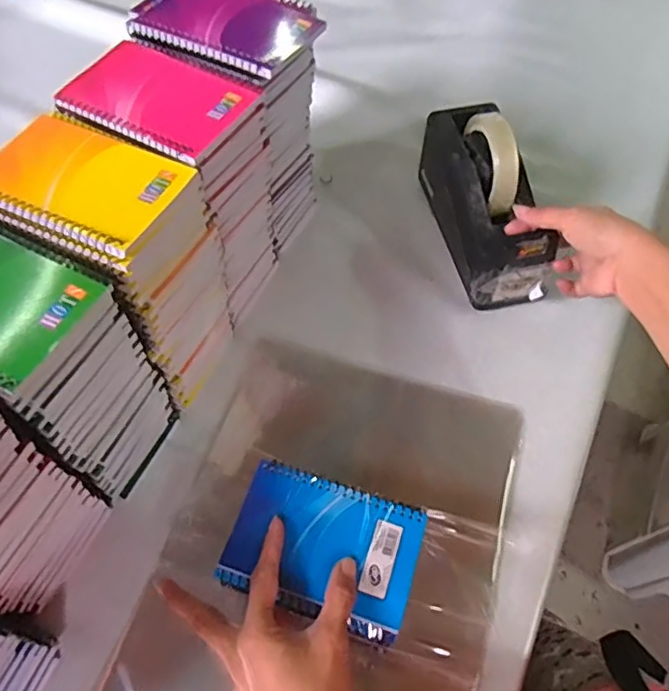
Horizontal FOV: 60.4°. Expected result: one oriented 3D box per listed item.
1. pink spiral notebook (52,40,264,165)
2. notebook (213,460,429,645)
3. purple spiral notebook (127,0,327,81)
[{"bbox_3d":[-0.133,-0.184,0.426,0.127,0.010,0.086,26,63,13],"label":"pink spiral notebook"},{"bbox_3d":[-0.007,0.142,0.408,0.131,0.011,0.093,17,61,8],"label":"notebook"},{"bbox_3d":[-0.087,-0.266,0.462,0.148,0.016,0.108,24,62,12],"label":"purple spiral notebook"}]

